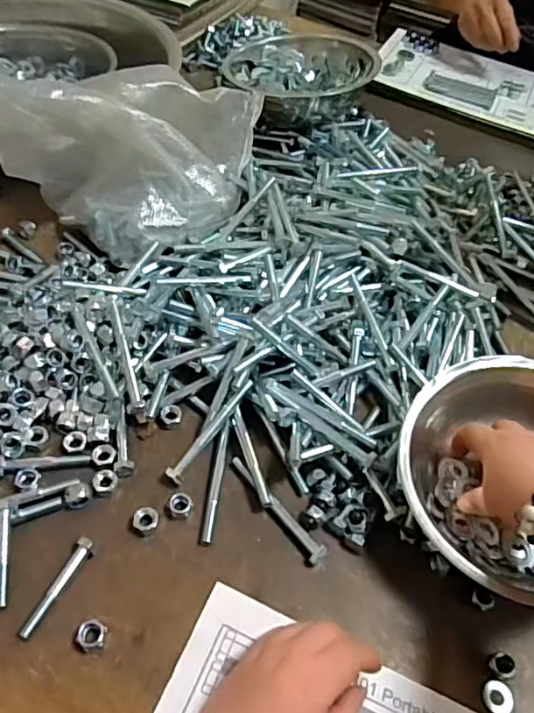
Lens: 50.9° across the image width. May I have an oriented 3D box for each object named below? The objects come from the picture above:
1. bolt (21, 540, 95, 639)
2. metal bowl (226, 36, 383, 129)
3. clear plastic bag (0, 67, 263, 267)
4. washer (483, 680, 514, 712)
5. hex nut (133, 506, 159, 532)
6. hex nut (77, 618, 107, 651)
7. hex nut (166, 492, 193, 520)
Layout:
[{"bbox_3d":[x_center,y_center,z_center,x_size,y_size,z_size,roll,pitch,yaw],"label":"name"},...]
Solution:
[{"bbox_3d":[-0.147,0.158,0.388,0.012,0.014,0.071,25,53,12],"label":"bolt"},{"bbox_3d":[0.046,-0.390,0.803,0.196,0.087,0.196,4,51,-5],"label":"metal bowl"},{"bbox_3d":[-0.215,-0.270,0.626,0.376,0.163,0.260,17,52,5],"label":"clear plastic bag"},{"bbox_3d":[0.158,0.233,0.382,0.020,0.004,0.021,-2,55,3],"label":"washer"},{"bbox_3d":[-0.092,0.124,0.426,0.019,0.012,0.015,-7,53,-13],"label":"hex nut"},{"bbox_3d":[-0.116,0.185,0.372,0.016,0.010,0.017,15,51,4],"label":"hex nut"},{"bbox_3d":[-0.067,0.116,0.435,0.018,0.010,0.018,31,54,16],"label":"hex nut"}]

